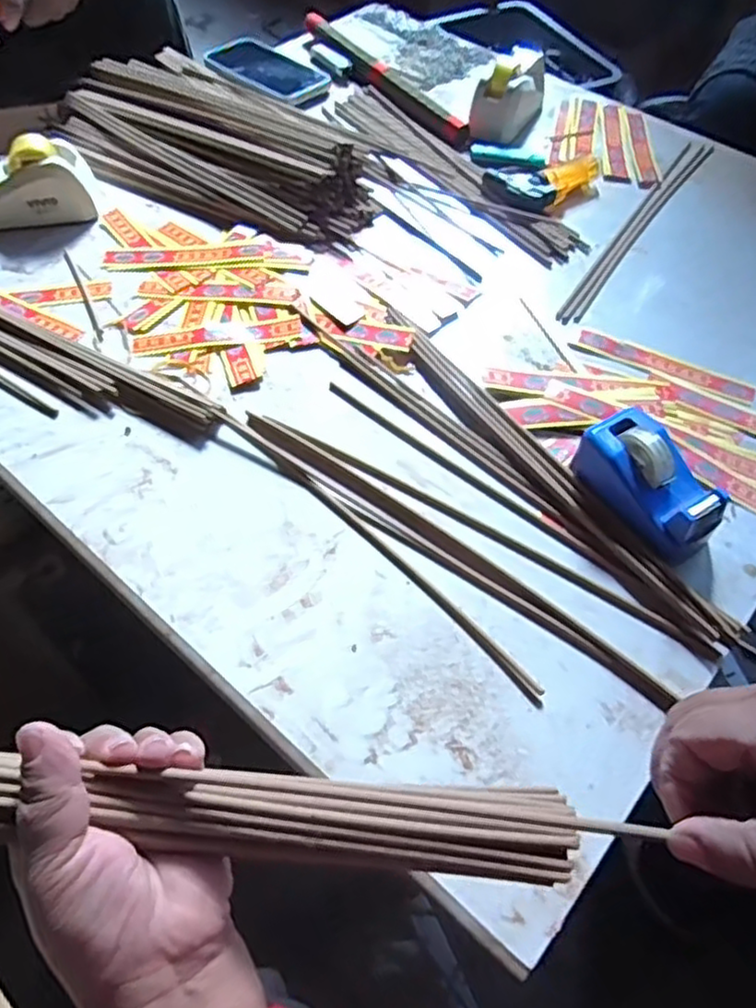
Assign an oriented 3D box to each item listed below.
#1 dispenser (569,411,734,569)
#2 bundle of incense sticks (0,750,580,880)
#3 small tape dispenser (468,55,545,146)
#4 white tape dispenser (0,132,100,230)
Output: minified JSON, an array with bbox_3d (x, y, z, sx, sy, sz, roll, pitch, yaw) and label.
[{"bbox_3d":[0.184,-0.013,0.469,0.053,0.054,0.101,-27,62,-18],"label":"dispenser"},{"bbox_3d":[-0.097,0.117,0.269,0.352,0.024,0.036,7,56,-8],"label":"bundle of incense sticks"},{"bbox_3d":[0.144,-0.452,0.764,0.056,0.059,0.121,23,59,13],"label":"small tape dispenser"},{"bbox_3d":[-0.328,-0.303,0.645,0.116,0.059,0.053,-8,57,-7],"label":"white tape dispenser"}]

